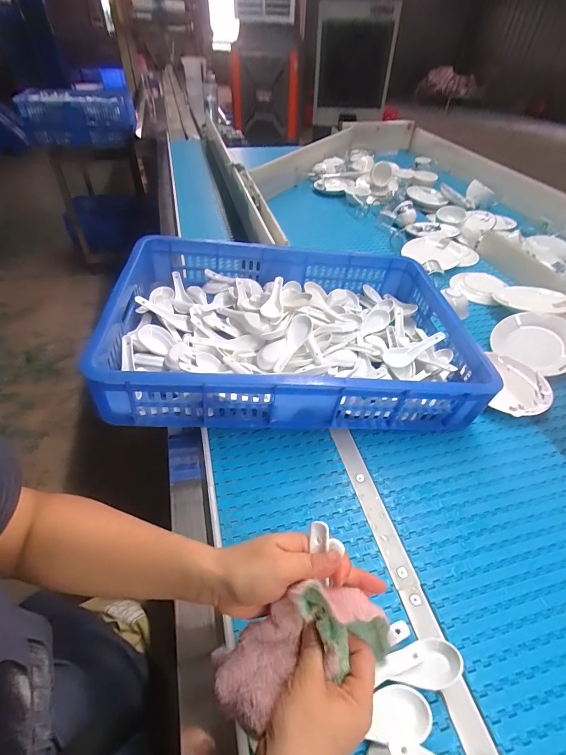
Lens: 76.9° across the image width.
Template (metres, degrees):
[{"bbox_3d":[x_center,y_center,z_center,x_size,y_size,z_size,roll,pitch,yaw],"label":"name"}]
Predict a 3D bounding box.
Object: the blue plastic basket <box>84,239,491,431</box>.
[{"bbox_3d":[0.020,-0.102,0.654,0.595,0.144,0.414,-2,46,-5],"label":"blue plastic basket"}]

